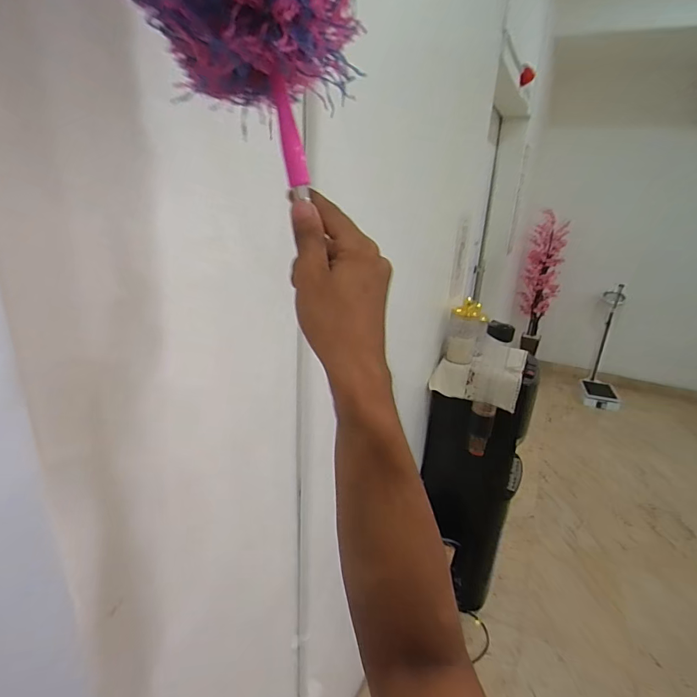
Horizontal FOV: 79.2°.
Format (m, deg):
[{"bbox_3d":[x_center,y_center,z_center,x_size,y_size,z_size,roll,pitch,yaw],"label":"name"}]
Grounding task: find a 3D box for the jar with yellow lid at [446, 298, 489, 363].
[{"bbox_3d":[0.411,-0.061,1.464,0.118,0.195,0.121,11,22,20],"label":"jar with yellow lid"}]

